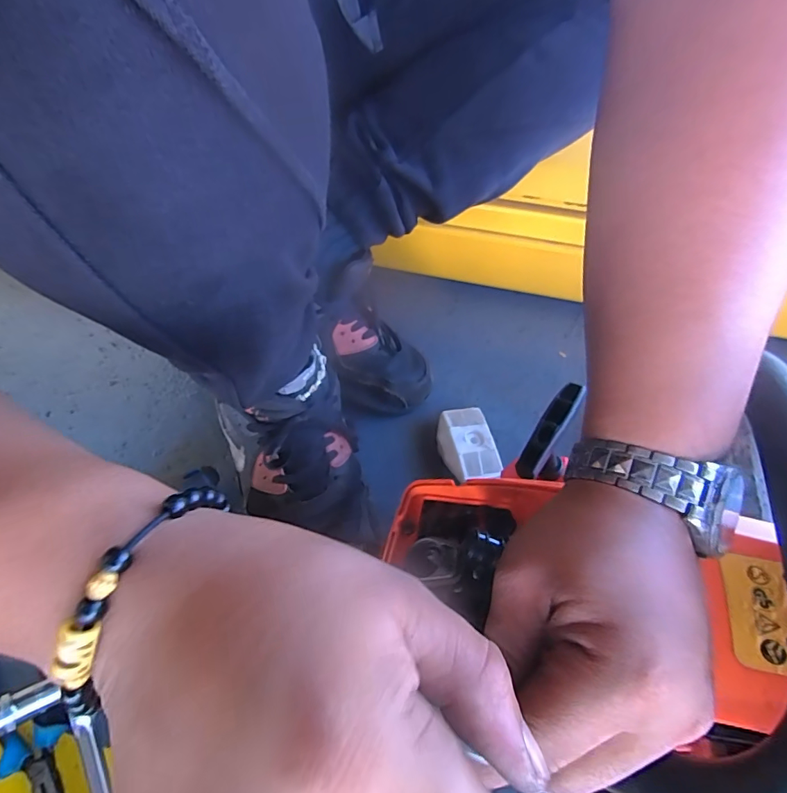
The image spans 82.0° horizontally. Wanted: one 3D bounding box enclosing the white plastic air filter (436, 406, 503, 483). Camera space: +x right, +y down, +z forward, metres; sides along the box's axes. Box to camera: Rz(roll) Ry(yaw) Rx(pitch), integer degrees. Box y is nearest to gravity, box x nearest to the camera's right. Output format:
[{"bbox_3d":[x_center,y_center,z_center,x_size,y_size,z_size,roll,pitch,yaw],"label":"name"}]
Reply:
[{"bbox_3d":[0.075,0.053,0.477,0.057,0.033,0.080,-11,59,-7],"label":"white plastic air filter"}]

